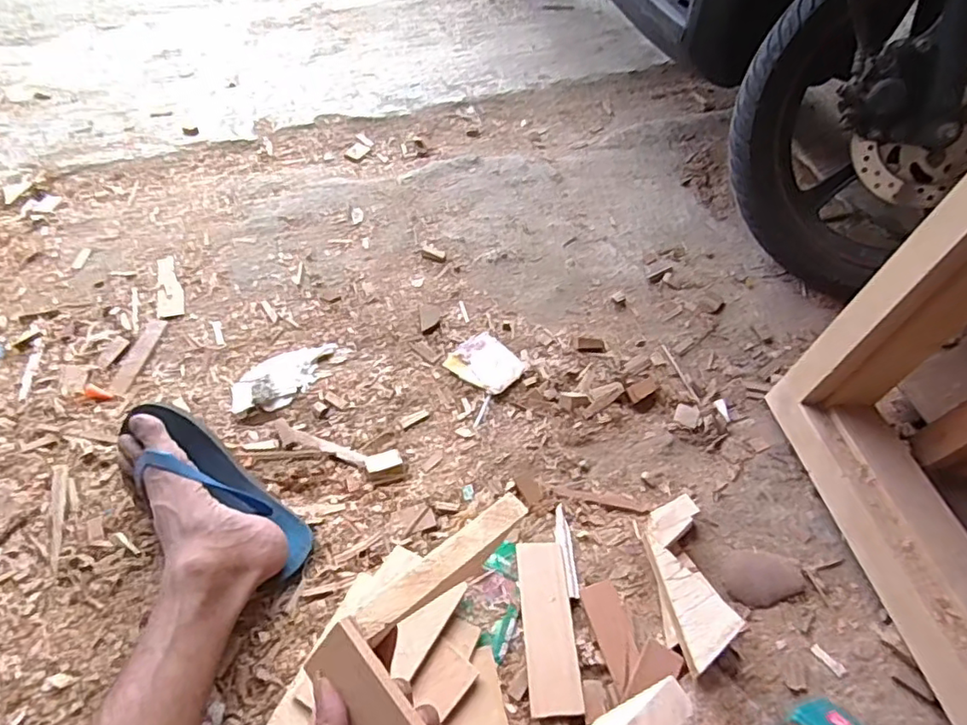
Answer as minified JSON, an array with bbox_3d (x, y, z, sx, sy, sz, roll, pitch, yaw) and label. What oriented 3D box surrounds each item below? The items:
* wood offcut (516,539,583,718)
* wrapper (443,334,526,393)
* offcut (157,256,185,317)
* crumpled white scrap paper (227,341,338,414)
[{"bbox_3d":[0.064,0.259,0.588,0.049,0.020,0.163,-2,51,-3],"label":"wood offcut"},{"bbox_3d":[0.003,0.001,0.795,0.080,0.012,0.097,-34,60,-25],"label":"wrapper"},{"bbox_3d":[-0.461,-0.112,0.862,0.034,0.006,0.118,-16,53,-14],"label":"offcut"},{"bbox_3d":[-0.261,0.018,0.777,0.139,0.018,0.084,-17,54,-15],"label":"crumpled white scrap paper"}]

